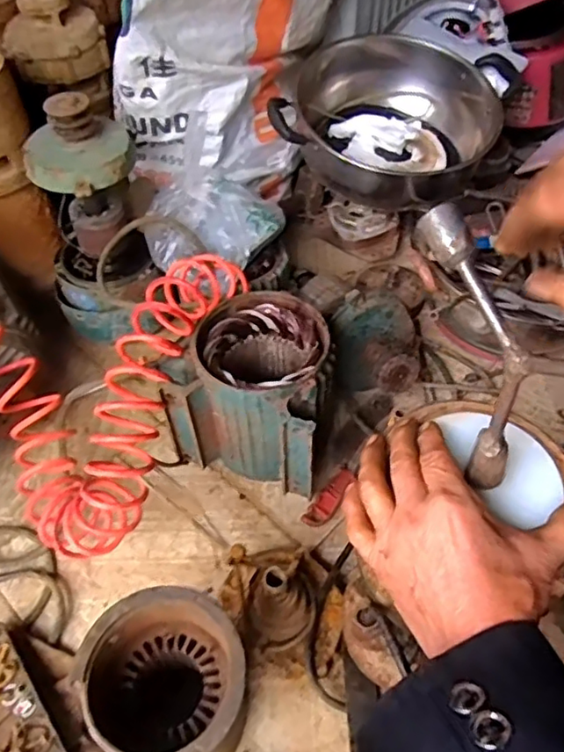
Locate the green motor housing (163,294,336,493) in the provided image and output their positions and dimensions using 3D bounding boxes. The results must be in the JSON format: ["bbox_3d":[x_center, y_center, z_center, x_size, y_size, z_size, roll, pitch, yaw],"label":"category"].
[{"bbox_3d":[-0.022,0.027,0.804,0.178,0.201,0.178,15,54,13],"label":"green motor housing"}]

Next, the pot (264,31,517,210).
[{"bbox_3d":[0.187,-0.428,1.009,0.320,0.131,0.352,-1,52,1],"label":"pot"}]

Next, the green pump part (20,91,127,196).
[{"bbox_3d":[-0.277,-0.318,0.799,0.141,0.083,0.130,-12,53,-8],"label":"green pump part"}]

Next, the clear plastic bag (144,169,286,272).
[{"bbox_3d":[-0.114,-0.226,0.892,0.201,0.063,0.157,20,55,16],"label":"clear plastic bag"}]

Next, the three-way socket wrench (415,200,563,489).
[{"bbox_3d":[0.131,-0.004,0.358,0.032,0.158,0.175,-23,55,-16],"label":"three-way socket wrench"}]

